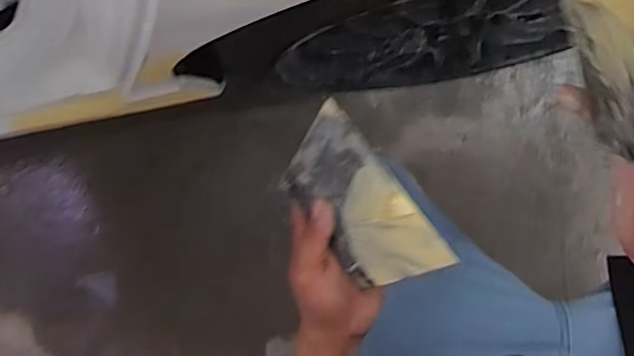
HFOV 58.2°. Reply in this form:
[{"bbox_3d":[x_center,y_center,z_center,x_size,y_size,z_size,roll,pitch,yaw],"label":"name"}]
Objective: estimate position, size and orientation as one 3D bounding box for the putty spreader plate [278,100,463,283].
[{"bbox_3d":[0.030,0.024,0.440,0.140,0.007,0.097,51,135,9],"label":"putty spreader plate"}]

